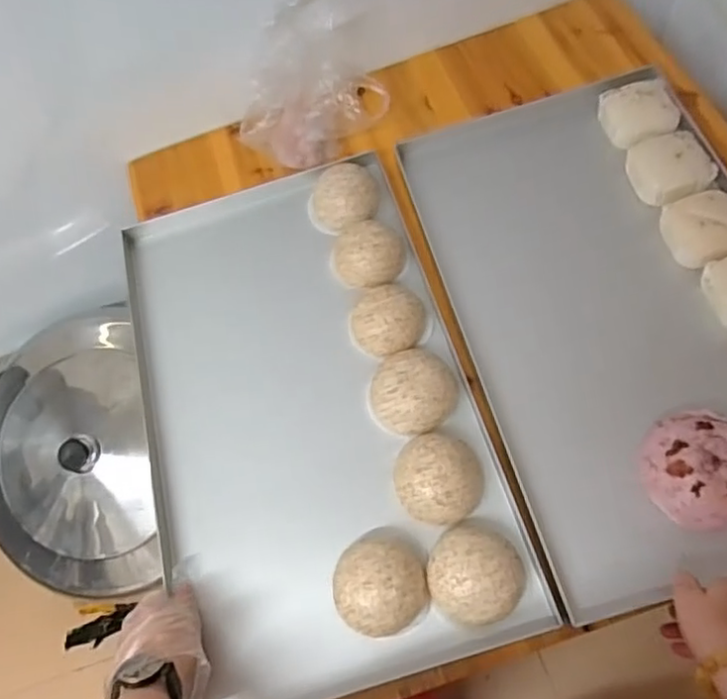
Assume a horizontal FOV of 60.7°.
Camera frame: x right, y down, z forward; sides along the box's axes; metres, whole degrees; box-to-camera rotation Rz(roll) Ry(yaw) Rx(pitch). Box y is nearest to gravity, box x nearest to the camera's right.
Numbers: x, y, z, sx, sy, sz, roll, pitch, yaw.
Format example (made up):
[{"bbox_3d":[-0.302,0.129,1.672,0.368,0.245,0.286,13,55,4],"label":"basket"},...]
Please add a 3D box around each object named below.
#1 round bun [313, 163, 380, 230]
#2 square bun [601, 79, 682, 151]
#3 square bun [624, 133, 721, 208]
[{"bbox_3d":[-0.023,-0.195,0.782,0.085,0.049,0.077,1,66,4],"label":"round bun"},{"bbox_3d":[0.343,-0.297,0.772,0.081,0.046,0.093,-21,66,-6],"label":"square bun"},{"bbox_3d":[0.364,-0.217,0.732,0.081,0.040,0.088,-17,66,-4],"label":"square bun"}]

